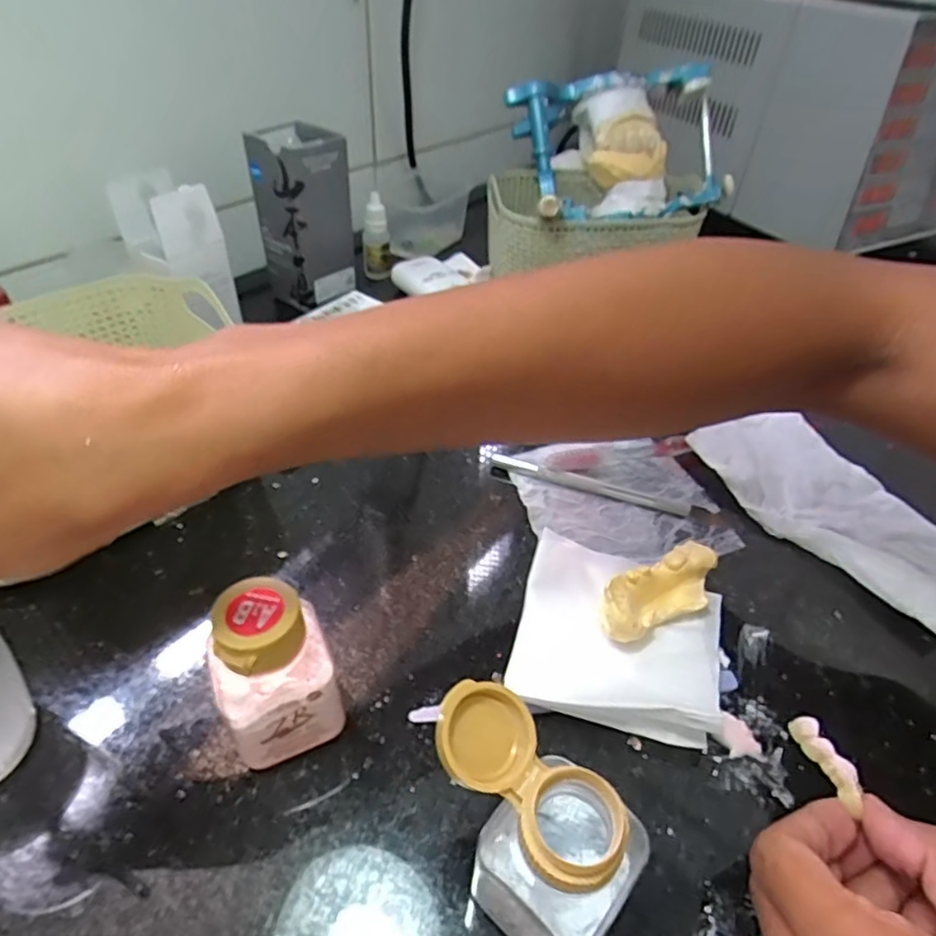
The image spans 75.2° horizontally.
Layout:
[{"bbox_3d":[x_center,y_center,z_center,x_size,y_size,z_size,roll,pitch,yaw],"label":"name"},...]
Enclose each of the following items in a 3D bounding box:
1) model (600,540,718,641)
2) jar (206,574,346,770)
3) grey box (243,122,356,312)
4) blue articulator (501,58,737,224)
[{"bbox_3d":[0.087,0.060,0.283,0.067,0.025,0.025,-20,48,-23],"label":"model"},{"bbox_3d":[-0.071,0.077,0.226,0.040,0.071,0.037,-19,48,-23],"label":"jar"},{"bbox_3d":[-0.133,-0.209,0.502,0.056,0.123,0.057,27,48,23],"label":"grey box"},{"bbox_3d":[0.110,-0.249,0.467,0.165,0.087,0.120,-13,46,-17],"label":"blue articulator"}]

